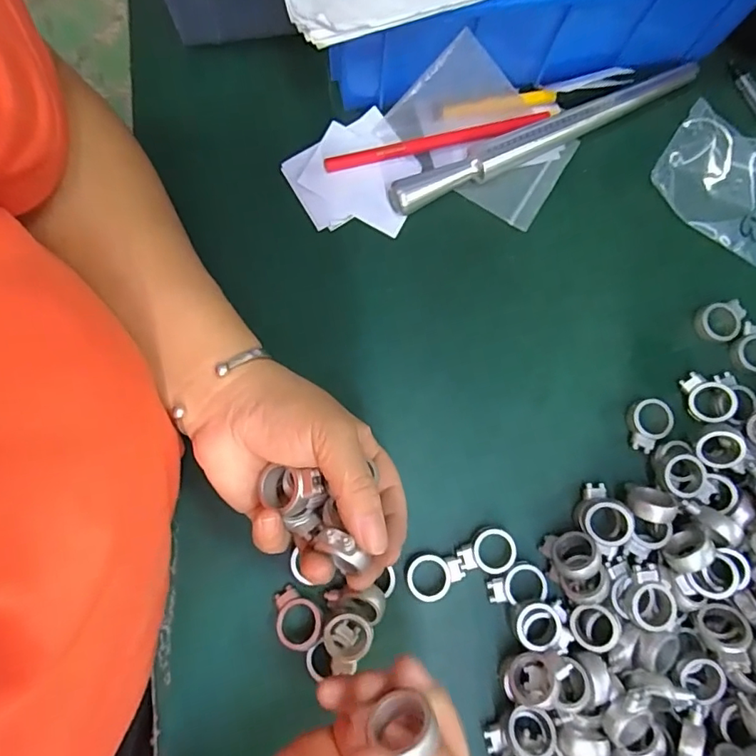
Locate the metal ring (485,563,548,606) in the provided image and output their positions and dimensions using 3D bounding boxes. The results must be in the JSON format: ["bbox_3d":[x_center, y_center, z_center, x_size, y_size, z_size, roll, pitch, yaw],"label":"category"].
[{"bbox_3d":[0.081,0.121,0.297,0.034,0.005,0.021,-8,80,-4],"label":"metal ring"}]

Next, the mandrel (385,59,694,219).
[{"bbox_3d":[0.116,-0.162,0.341,0.232,0.020,0.018,-25,82,-7],"label":"mandrel"}]

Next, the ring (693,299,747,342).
[{"bbox_3d":[0.227,-0.037,0.333,0.031,0.010,0.025,-10,80,-4],"label":"ring"}]

